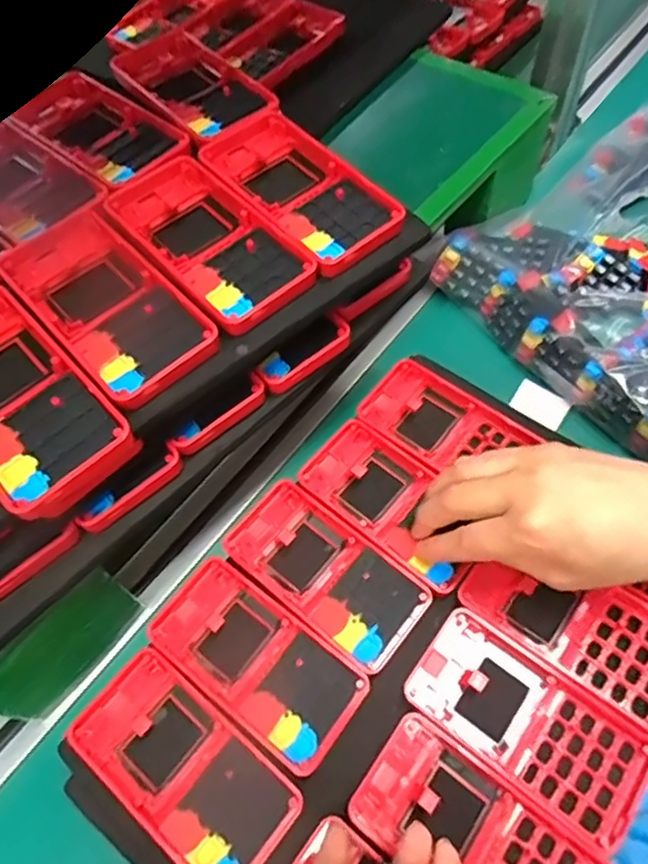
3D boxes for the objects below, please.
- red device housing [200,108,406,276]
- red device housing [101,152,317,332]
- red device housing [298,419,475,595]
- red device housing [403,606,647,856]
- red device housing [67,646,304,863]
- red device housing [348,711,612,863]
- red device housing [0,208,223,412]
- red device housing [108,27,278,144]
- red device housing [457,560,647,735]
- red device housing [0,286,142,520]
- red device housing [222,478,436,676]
[{"bbox_3d":[-0.015,-0.143,0.358,0.064,0.021,0.130,-37,63,-17],"label":"red device housing"},{"bbox_3d":[-0.065,-0.107,0.340,0.062,0.019,0.124,-38,63,-18],"label":"red device housing"},{"bbox_3d":[0.045,0.045,0.392,0.121,0.023,0.062,38,68,24],"label":"red device housing"},{"bbox_3d":[0.108,0.152,0.324,0.121,0.012,0.059,33,66,22],"label":"red device housing"},{"bbox_3d":[-0.074,0.176,0.320,0.121,0.017,0.060,34,67,23],"label":"red device housing"},{"bbox_3d":[0.077,0.200,0.296,0.122,0.011,0.063,33,66,22],"label":"red device housing"},{"bbox_3d":[-0.114,-0.068,0.317,0.062,0.016,0.123,-40,63,-18],"label":"red device housing"},{"bbox_3d":[-0.089,-0.232,0.410,0.065,0.016,0.138,-36,62,-16],"label":"red device housing"},{"bbox_3d":[0.144,0.108,0.347,0.120,0.013,0.062,33,66,22],"label":"red device housing"},{"bbox_3d":[-0.151,-0.018,0.295,0.061,0.024,0.128,-40,64,-19],"label":"red device housing"},{"bbox_3d":[-0.001,0.084,0.373,0.126,0.016,0.062,36,67,23],"label":"red device housing"}]

